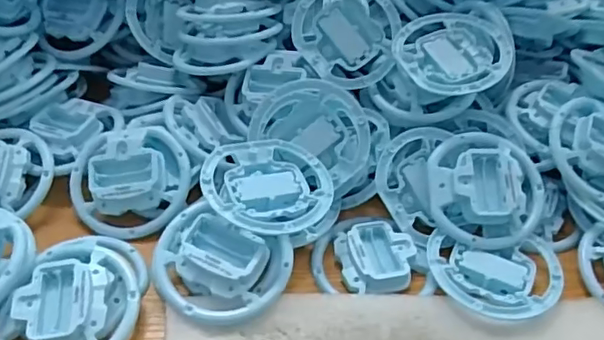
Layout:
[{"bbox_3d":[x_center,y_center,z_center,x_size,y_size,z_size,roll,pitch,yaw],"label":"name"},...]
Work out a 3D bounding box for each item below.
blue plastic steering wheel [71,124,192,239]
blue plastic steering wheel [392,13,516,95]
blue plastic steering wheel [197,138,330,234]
[{"bbox_3d":[-0.152,0.008,0.509,0.102,0.036,0.102,3,71,-9],"label":"blue plastic steering wheel"},{"bbox_3d":[0.143,-0.109,0.537,0.102,0.020,0.102,-5,52,6],"label":"blue plastic steering wheel"},{"bbox_3d":[-0.028,0.012,0.472,0.102,0.025,0.095,1,42,-1],"label":"blue plastic steering wheel"}]

